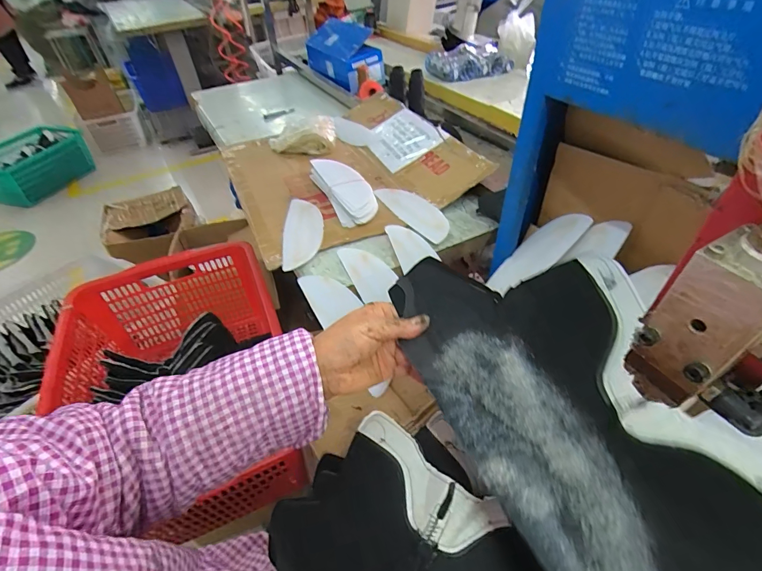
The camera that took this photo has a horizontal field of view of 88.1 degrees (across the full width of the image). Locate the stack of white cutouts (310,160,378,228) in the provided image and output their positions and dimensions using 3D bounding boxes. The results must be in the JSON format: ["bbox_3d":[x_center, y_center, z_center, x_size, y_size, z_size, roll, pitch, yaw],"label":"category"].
[{"bbox_3d":[-0.077,-0.198,0.804,0.085,0.039,0.233,-21,47,-17],"label":"stack of white cutouts"}]

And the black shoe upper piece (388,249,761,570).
[{"bbox_3d":[0.156,0.091,0.299,0.193,0.062,0.374,-21,47,-14],"label":"black shoe upper piece"}]

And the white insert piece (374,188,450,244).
[{"bbox_3d":[0.067,-0.146,0.769,0.077,0.010,0.212,-31,51,-18],"label":"white insert piece"}]

